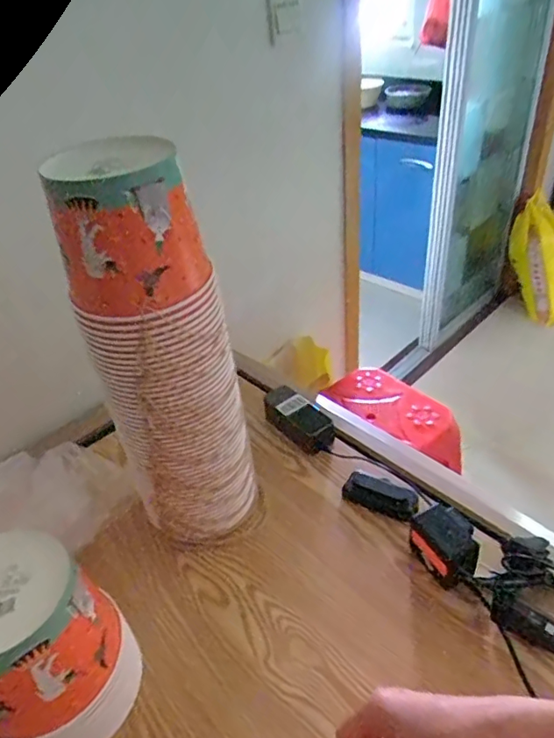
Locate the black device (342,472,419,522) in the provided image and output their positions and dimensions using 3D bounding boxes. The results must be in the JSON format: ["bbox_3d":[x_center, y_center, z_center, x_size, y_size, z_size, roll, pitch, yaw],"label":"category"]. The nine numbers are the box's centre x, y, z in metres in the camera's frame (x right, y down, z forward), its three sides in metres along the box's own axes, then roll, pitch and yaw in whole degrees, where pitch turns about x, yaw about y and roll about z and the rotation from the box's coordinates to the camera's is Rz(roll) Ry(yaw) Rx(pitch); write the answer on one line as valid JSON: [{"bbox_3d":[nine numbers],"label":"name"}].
[{"bbox_3d":[0.153,0.185,0.785,0.109,0.024,0.045,18,43,24],"label":"black device"}]

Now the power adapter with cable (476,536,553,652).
[{"bbox_3d":[0.335,0.258,0.661,0.184,0.036,0.111,-27,44,-26],"label":"power adapter with cable"}]

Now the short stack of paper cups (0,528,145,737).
[{"bbox_3d":[-0.231,0.278,0.538,0.147,0.217,0.129,-31,46,-30],"label":"short stack of paper cups"}]

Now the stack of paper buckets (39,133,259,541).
[{"bbox_3d":[-0.126,0.007,0.638,0.162,0.506,0.135,-17,39,-15],"label":"stack of paper buckets"}]

